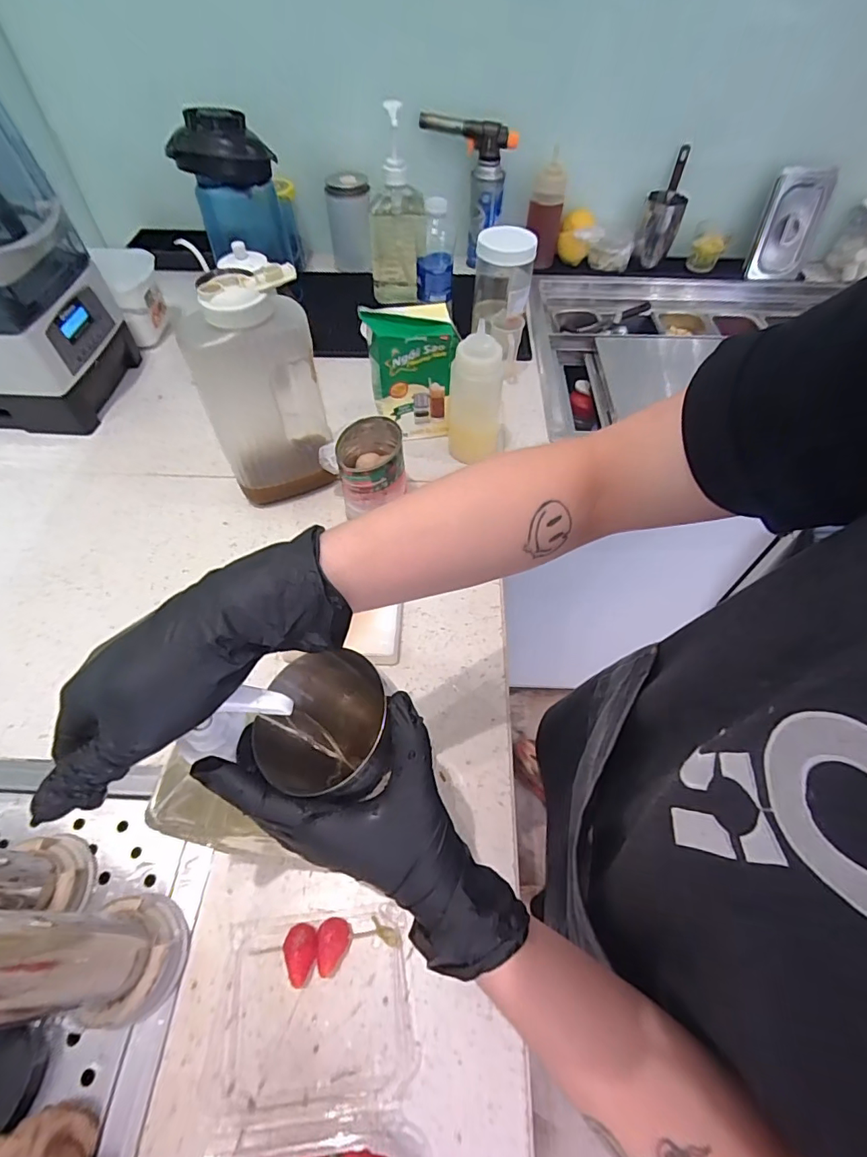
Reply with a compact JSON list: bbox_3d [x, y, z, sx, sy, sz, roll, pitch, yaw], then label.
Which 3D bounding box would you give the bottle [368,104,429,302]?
[{"bbox_3d":[-0.065,-0.630,0.858,0.100,0.267,0.086,-5,56,-5],"label":"bottle"}]

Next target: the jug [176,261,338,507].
[{"bbox_3d":[-0.196,-0.212,0.587,0.127,0.258,0.094,-8,57,-6],"label":"jug"}]

